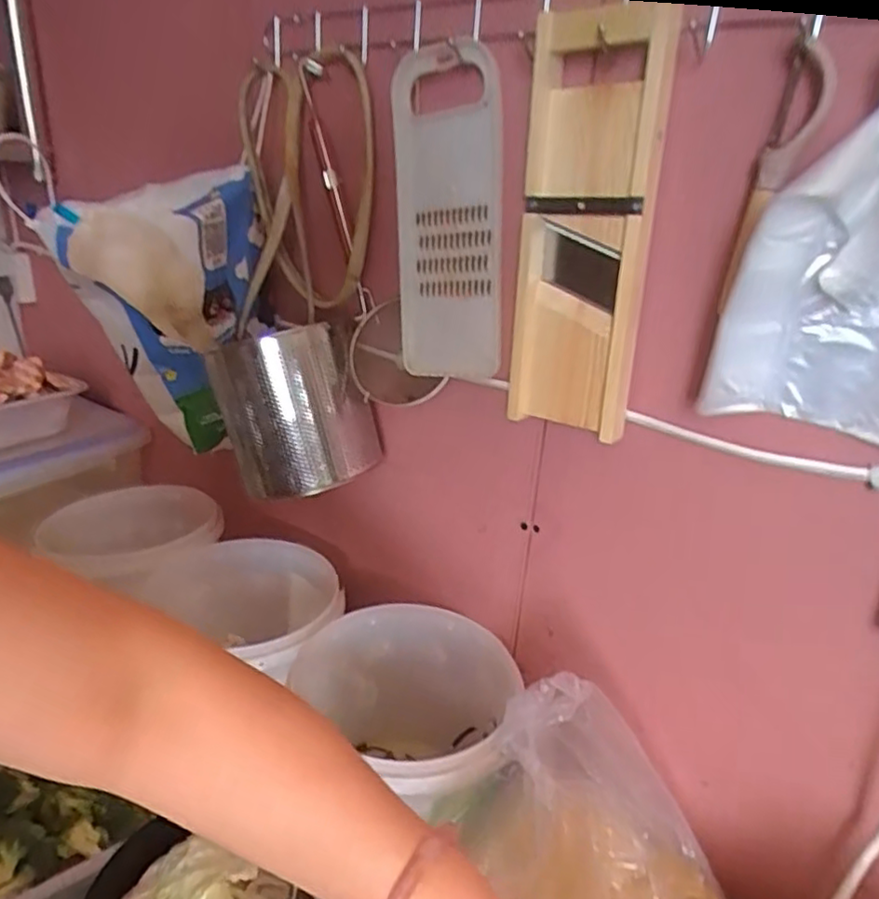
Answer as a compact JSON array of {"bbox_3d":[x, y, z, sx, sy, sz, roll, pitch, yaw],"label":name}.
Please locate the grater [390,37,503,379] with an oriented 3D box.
[{"bbox_3d":[0.006,-0.206,0.581,0.119,0.278,0.020,7,12,40],"label":"grater"}]

